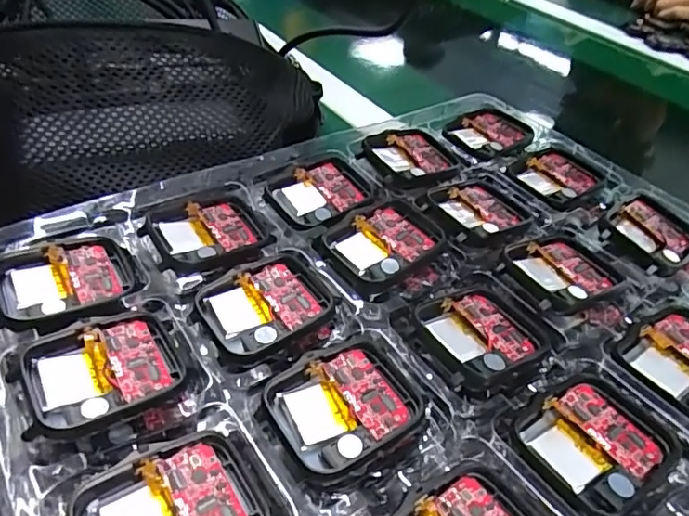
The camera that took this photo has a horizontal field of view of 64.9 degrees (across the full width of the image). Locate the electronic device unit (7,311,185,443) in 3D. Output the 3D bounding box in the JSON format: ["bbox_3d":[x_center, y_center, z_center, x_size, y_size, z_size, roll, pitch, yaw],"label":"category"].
[{"bbox_3d":[-0.074,0.033,0.166,0.044,0.004,0.037,-17,47,-25],"label":"electronic device unit"}]

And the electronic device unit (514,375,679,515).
[{"bbox_3d":[0.076,0.056,0.162,0.044,0.006,0.039,-20,48,-27],"label":"electronic device unit"}]

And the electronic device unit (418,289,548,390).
[{"bbox_3d":[0.046,0.026,0.189,0.042,0.007,0.037,-19,48,-26],"label":"electronic device unit"}]

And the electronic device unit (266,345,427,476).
[{"bbox_3d":[0.000,0.045,0.168,0.042,0.005,0.036,-20,48,-27],"label":"electronic device unit"}]

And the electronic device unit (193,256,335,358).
[{"bbox_3d":[-0.028,0.017,0.196,0.043,0.007,0.036,-21,49,-28],"label":"electronic device unit"}]

